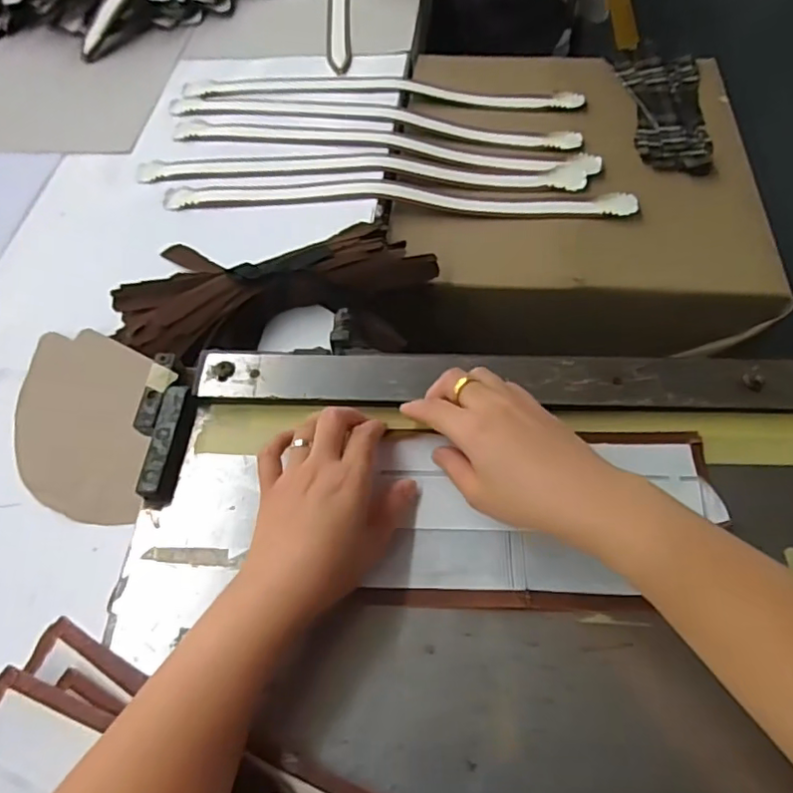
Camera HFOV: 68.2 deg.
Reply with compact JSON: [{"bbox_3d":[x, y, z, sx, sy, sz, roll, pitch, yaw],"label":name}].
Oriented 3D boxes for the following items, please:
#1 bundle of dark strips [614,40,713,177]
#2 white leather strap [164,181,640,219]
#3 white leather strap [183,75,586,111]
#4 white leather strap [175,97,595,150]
[{"bbox_3d":[0.364,-0.402,0.794,0.107,0.016,0.276,7,60,5],"label":"bundle of dark strips"},{"bbox_3d":[-0.001,-0.245,0.711,0.557,0.020,0.050,3,59,2],"label":"white leather strap"},{"bbox_3d":[-0.022,-0.435,0.827,0.551,0.013,0.056,4,59,3],"label":"white leather strap"},{"bbox_3d":[-0.037,-0.382,0.805,0.564,0.012,0.055,8,60,6],"label":"white leather strap"}]

